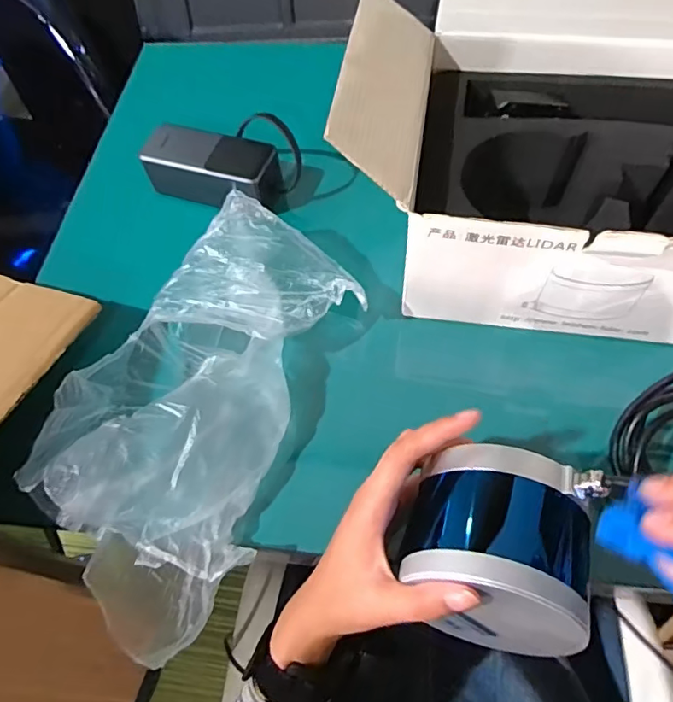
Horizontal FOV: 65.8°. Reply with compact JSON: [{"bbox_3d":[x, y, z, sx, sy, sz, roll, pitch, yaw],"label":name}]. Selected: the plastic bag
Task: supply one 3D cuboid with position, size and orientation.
[{"bbox_3d":[-0.099,0.036,0.388,0.153,0.090,0.307,19,64,15],"label":"plastic bag"}]

